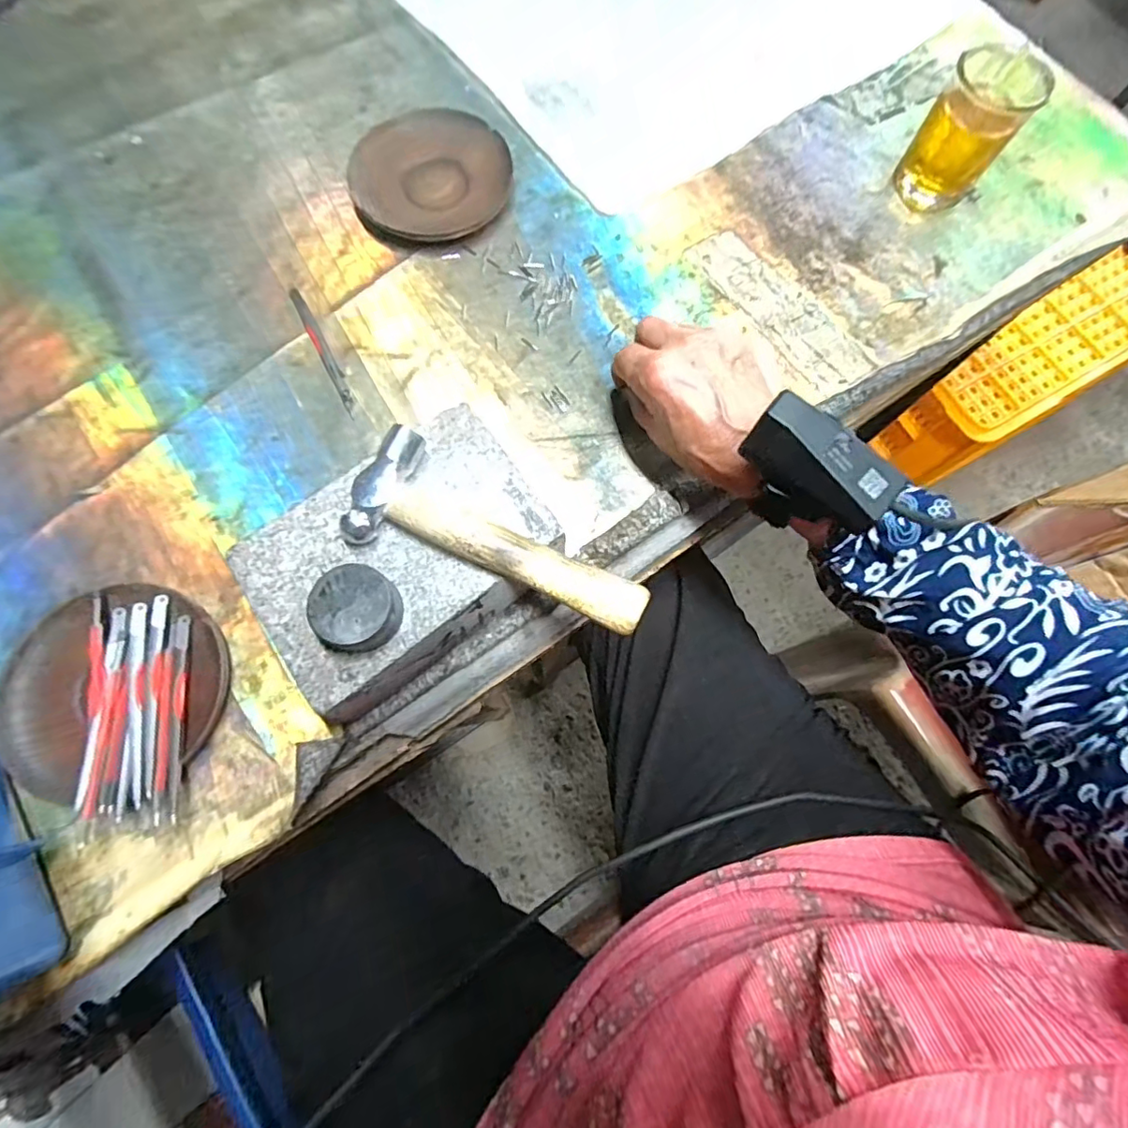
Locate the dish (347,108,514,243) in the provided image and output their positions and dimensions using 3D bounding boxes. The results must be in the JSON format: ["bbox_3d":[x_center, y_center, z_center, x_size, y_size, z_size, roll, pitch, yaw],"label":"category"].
[{"bbox_3d":[-0.095,-0.277,0.397,0.110,0.018,0.093,-18,76,-7],"label":"dish"}]

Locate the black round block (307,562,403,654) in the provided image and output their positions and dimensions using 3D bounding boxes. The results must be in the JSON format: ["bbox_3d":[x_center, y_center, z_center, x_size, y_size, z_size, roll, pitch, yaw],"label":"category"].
[{"bbox_3d":[-0.096,0.021,0.258,0.036,0.022,0.036,1,74,-3],"label":"black round block"}]

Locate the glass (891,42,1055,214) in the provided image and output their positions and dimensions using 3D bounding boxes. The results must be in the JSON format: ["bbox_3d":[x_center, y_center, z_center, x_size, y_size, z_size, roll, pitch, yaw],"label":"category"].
[{"bbox_3d":[0.284,-0.305,0.390,0.056,0.081,0.052,38,77,8],"label":"glass"}]

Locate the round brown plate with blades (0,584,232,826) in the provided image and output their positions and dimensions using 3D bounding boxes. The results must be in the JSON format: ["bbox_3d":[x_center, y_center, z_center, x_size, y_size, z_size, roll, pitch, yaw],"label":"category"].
[{"bbox_3d":[-0.245,0.070,0.299,0.111,0.018,0.114,11,75,1],"label":"round brown plate with blades"}]

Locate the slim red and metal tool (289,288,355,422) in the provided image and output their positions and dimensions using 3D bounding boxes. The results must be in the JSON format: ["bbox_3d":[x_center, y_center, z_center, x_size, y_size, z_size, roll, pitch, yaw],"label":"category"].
[{"bbox_3d":[-0.161,-0.143,0.370,0.008,0.005,0.109,-28,78,-9],"label":"slim red and metal tool"}]

